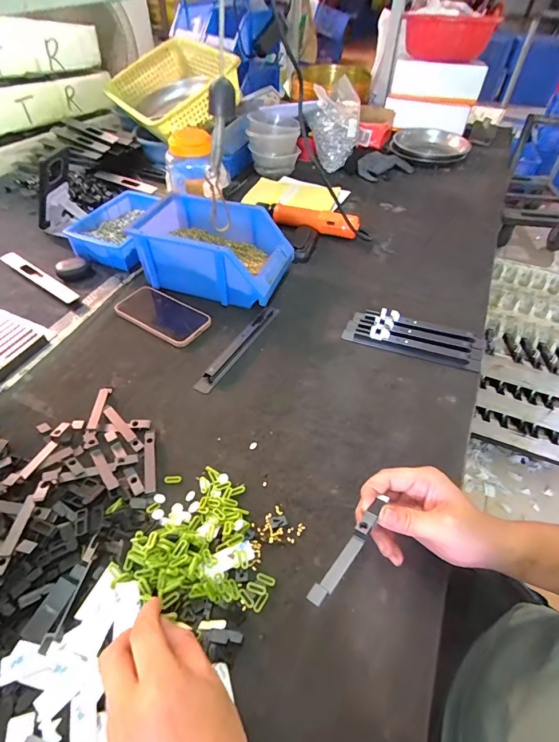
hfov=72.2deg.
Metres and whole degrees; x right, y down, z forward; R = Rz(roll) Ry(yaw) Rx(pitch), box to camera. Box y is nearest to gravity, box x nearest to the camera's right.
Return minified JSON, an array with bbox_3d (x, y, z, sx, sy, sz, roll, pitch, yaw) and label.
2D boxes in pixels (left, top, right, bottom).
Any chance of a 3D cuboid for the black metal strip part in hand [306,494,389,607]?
[{"bbox_3d":[0.063,0.158,0.340,0.014,0.014,0.115,33,47,24],"label":"black metal strip part in hand"}]

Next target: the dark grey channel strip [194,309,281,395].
[{"bbox_3d":[-0.061,-0.042,0.599,0.026,0.014,0.200,26,53,18],"label":"dark grey channel strip"}]

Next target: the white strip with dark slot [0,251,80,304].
[{"bbox_3d":[-0.442,-0.175,0.698,0.212,0.007,0.029,30,54,21],"label":"white strip with dark slot"}]

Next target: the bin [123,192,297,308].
[{"bbox_3d":[-0.116,-0.217,0.678,0.250,0.101,0.147,16,50,11],"label":"bin"}]

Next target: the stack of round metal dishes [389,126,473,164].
[{"bbox_3d":[0.442,-0.662,1.121,0.197,0.033,0.236,27,53,19],"label":"stack of round metal dishes"}]

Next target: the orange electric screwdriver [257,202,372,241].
[{"bbox_3d":[0.068,-0.317,0.806,0.256,0.042,0.056,22,54,17],"label":"orange electric screwdriver"}]

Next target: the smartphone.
[{"bbox_3d":[-0.195,-0.098,0.644,0.161,0.010,0.083,28,53,20],"label":"smartphone"}]

